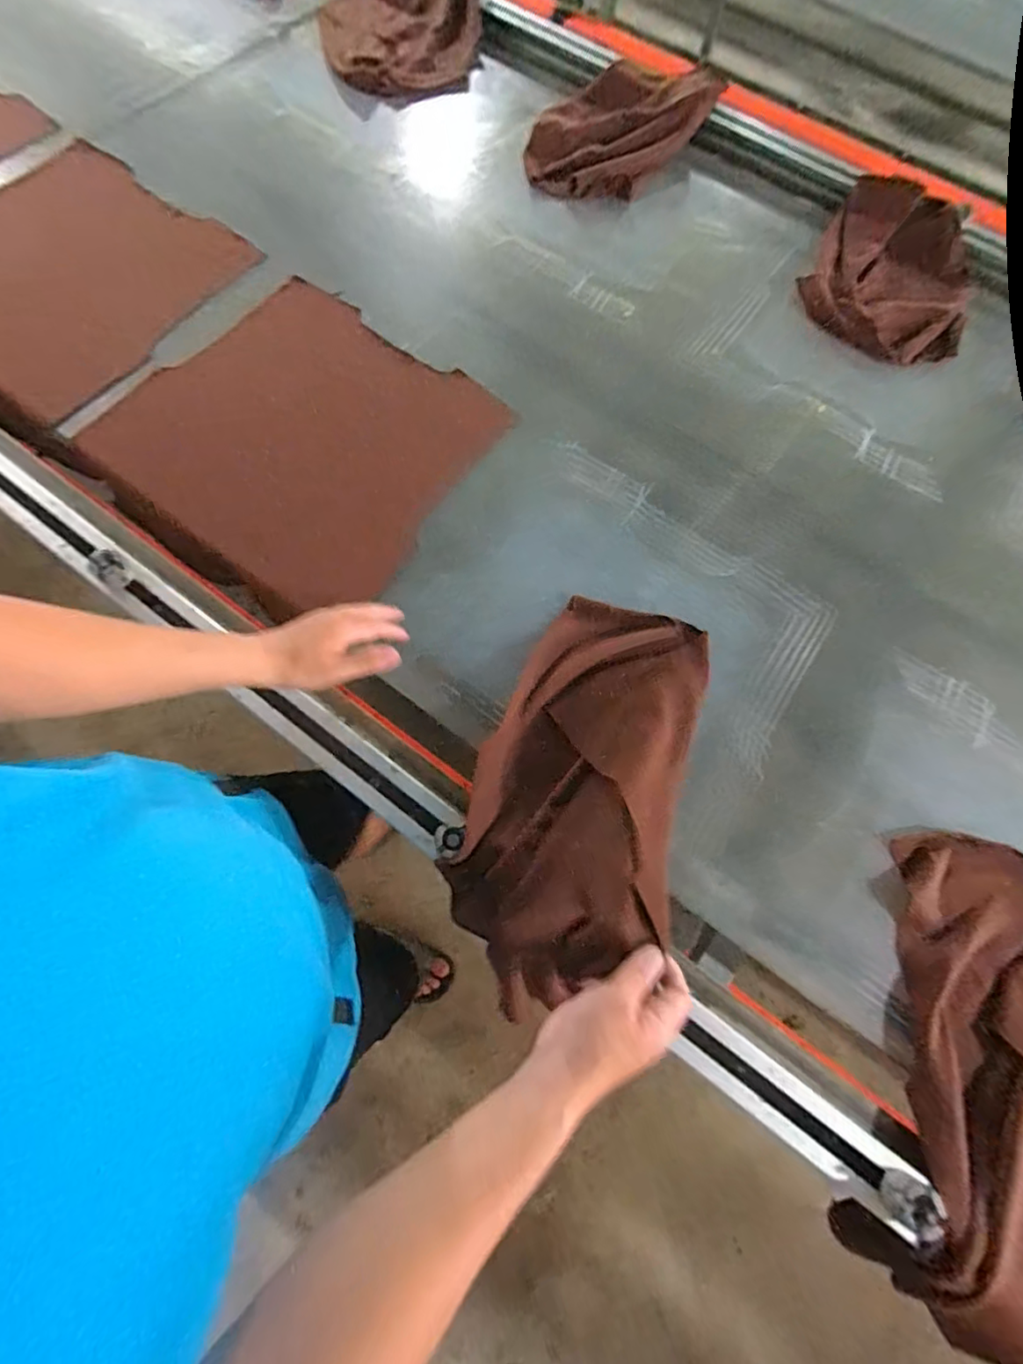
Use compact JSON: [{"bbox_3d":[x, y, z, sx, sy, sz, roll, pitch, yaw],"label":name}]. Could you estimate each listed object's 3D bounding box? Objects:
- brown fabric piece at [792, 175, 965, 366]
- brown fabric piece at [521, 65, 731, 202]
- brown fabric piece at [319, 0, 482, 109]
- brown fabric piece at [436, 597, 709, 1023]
[{"bbox_3d":[0.618,-0.667,0.915,0.258,0.042,0.371,21,72,5],"label":"brown fabric piece"},{"bbox_3d":[0.183,-0.979,1.013,0.237,0.059,0.378,39,74,10],"label":"brown fabric piece"},{"bbox_3d":[-0.222,-1.287,1.125,0.317,0.061,0.456,-1,71,-4],"label":"brown fabric piece"},{"bbox_3d":[0.076,0.098,0.613,0.202,0.099,0.432,19,63,4],"label":"brown fabric piece"}]

